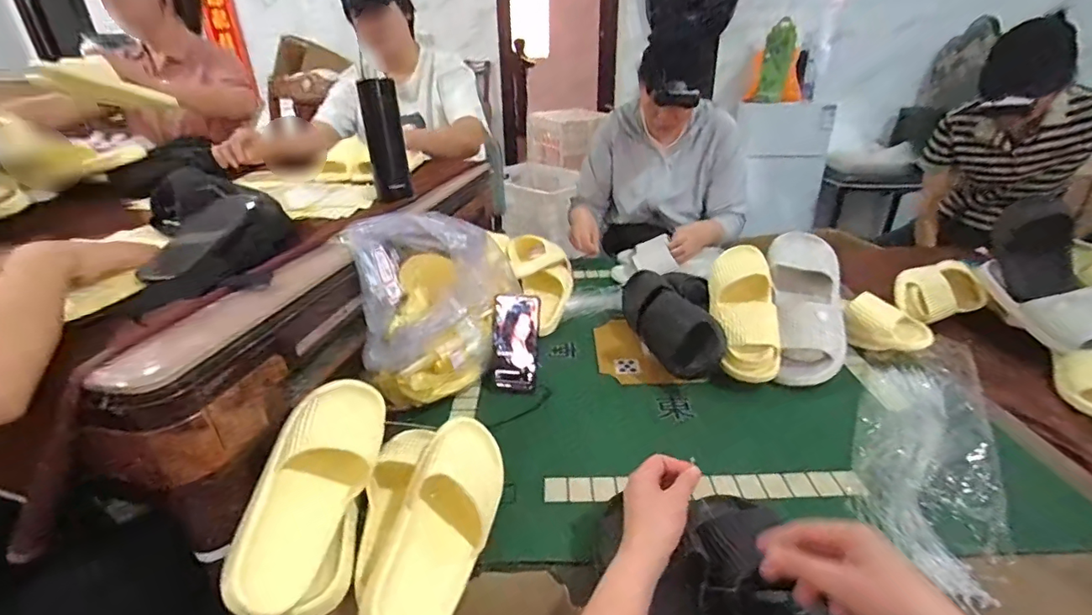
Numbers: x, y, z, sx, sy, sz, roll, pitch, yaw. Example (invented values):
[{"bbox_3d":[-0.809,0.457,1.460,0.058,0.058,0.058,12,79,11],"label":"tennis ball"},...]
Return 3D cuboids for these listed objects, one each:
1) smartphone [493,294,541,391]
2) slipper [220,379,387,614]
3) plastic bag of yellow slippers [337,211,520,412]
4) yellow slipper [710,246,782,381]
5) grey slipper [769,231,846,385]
[{"bbox_3d":[-0.048,0.057,0.801,0.074,0.153,0.015,1,5,5],"label":"smartphone"},{"bbox_3d":[-0.263,0.197,0.554,0.080,0.111,0.265,-31,37,34],"label":"slipper"},{"bbox_3d":[-0.163,-0.009,0.759,0.222,0.247,0.164,-5,27,-7],"label":"plastic bag of yellow slippers"},{"bbox_3d":[0.334,0.001,0.827,0.101,0.065,0.250,0,67,4],"label":"yellow slipper"},{"bbox_3d":[0.451,-0.021,0.849,0.118,0.072,0.328,6,62,15],"label":"grey slipper"}]

